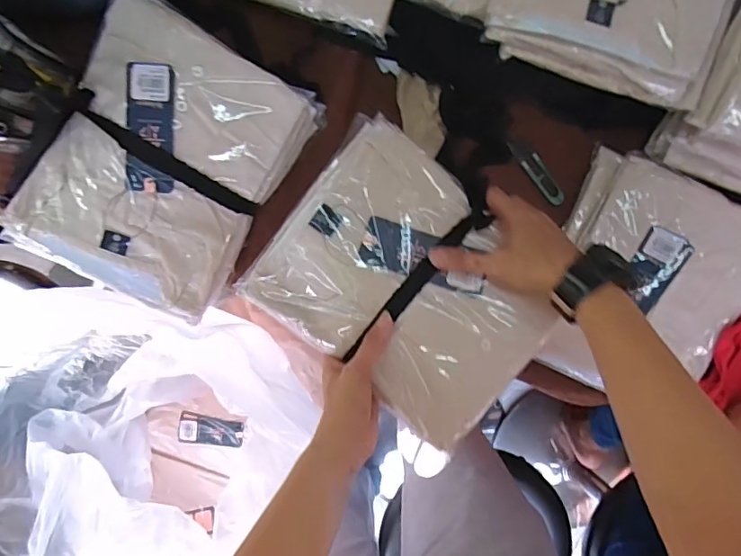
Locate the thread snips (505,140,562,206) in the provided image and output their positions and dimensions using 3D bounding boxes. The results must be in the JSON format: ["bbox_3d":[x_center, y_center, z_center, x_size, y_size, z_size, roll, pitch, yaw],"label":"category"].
[{"bbox_3d":[0.205,-0.129,0.614,0.024,0.004,0.092,-36,94,0],"label":"thread snips"}]

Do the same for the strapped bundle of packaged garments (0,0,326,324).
[{"bbox_3d":[-0.216,-0.121,0.522,0.217,0.075,0.267,30,91,-4],"label":"strapped bundle of packaged garments"}]

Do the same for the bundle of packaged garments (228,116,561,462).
[{"bbox_3d":[0.038,0.004,0.480,0.261,0.050,0.214,39,91,-4],"label":"bundle of packaged garments"}]

